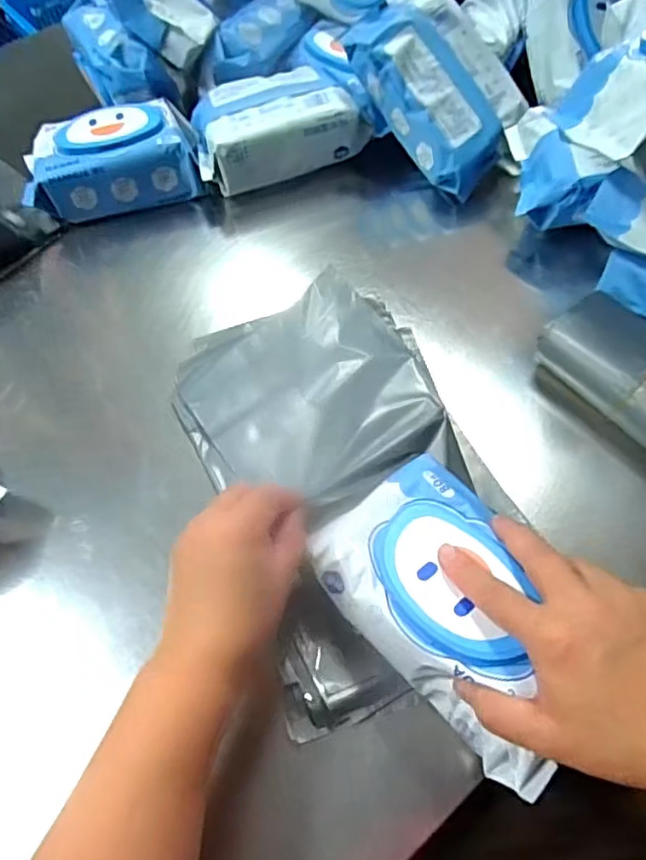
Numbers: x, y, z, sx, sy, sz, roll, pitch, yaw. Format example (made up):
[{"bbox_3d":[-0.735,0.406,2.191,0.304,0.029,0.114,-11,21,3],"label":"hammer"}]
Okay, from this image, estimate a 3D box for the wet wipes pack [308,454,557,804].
[{"bbox_3d":[0.082,0.107,0.370,0.108,0.058,0.183,-34,61,-16],"label":"wet wipes pack"}]

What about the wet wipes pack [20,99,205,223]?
[{"bbox_3d":[-0.230,-0.293,0.669,0.187,0.069,0.101,-8,58,0],"label":"wet wipes pack"}]

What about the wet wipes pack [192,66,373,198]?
[{"bbox_3d":[-0.049,-0.332,0.667,0.183,0.068,0.092,-17,59,-5],"label":"wet wipes pack"}]

